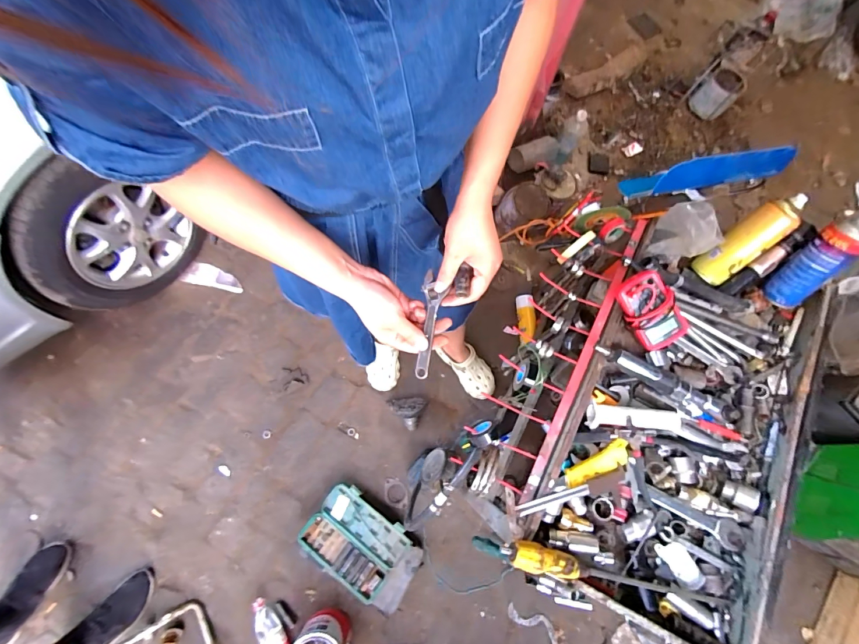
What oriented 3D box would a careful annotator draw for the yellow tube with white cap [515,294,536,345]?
[{"bbox_3d":[0.362,-0.012,1.393,0.063,0.040,0.214,2,72,-1],"label":"yellow tube with white cap"}]

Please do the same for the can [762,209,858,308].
[{"bbox_3d":[0.675,-0.100,0.644,0.059,0.186,0.049,18,44,4],"label":"can"}]

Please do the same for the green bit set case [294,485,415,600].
[{"bbox_3d":[-0.211,0.661,1.112,0.325,0.046,0.224,33,74,8],"label":"green bit set case"}]

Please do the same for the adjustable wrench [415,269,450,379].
[{"bbox_3d":[0.003,0.004,0.484,0.032,0.017,0.140,6,92,0],"label":"adjustable wrench"}]

